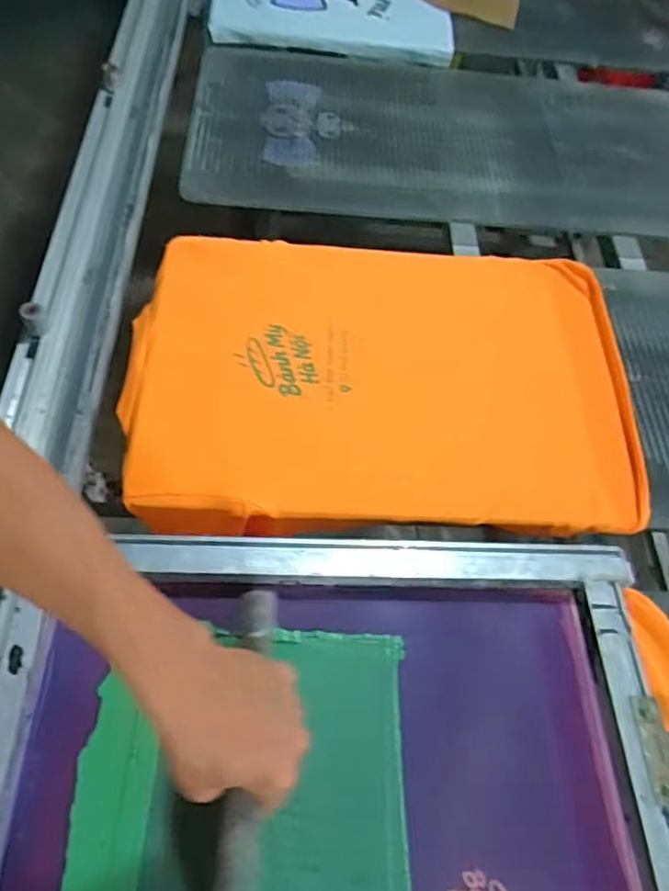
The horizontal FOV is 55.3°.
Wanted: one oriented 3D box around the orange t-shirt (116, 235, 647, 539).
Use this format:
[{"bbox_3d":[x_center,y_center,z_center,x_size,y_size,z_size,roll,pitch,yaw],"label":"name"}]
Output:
[{"bbox_3d":[0.054,-0.096,0.779,0.599,0.053,0.424,-1,60,-4],"label":"orange t-shirt"}]

